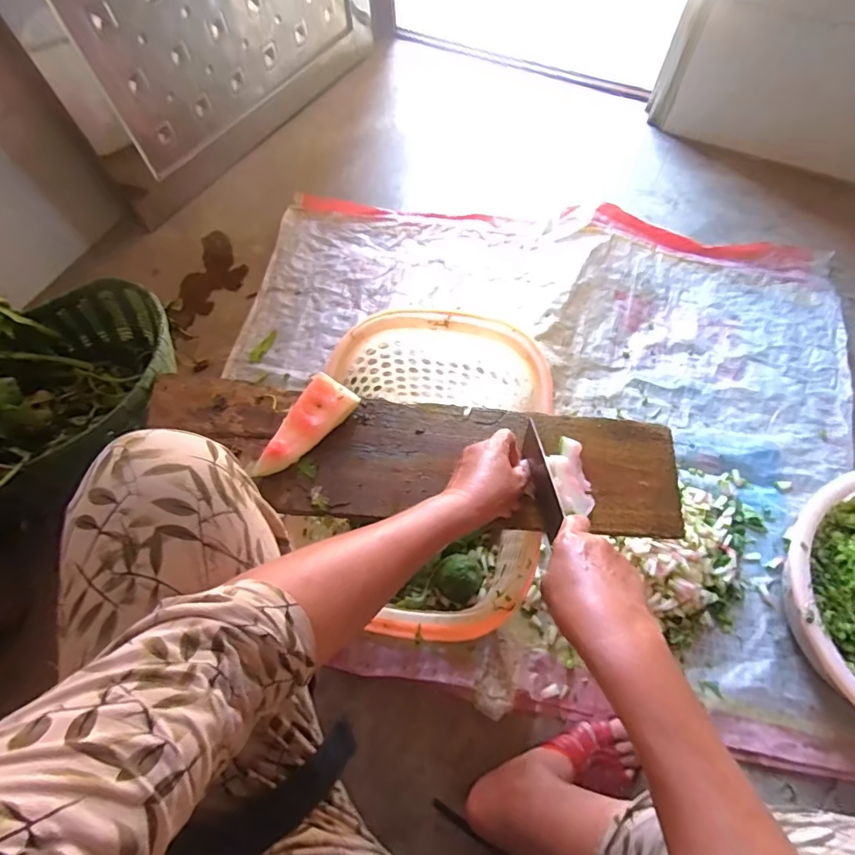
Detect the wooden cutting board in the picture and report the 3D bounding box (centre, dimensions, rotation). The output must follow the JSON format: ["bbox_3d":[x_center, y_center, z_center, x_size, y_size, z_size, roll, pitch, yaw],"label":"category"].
[{"bbox_3d":[-0.028,0.033,0.557,0.620,0.028,0.148,7,64,4],"label":"wooden cutting board"}]

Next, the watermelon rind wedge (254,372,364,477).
[{"bbox_3d":[-0.146,-0.003,0.549,0.051,0.039,0.138,37,72,16],"label":"watermelon rind wedge"}]

